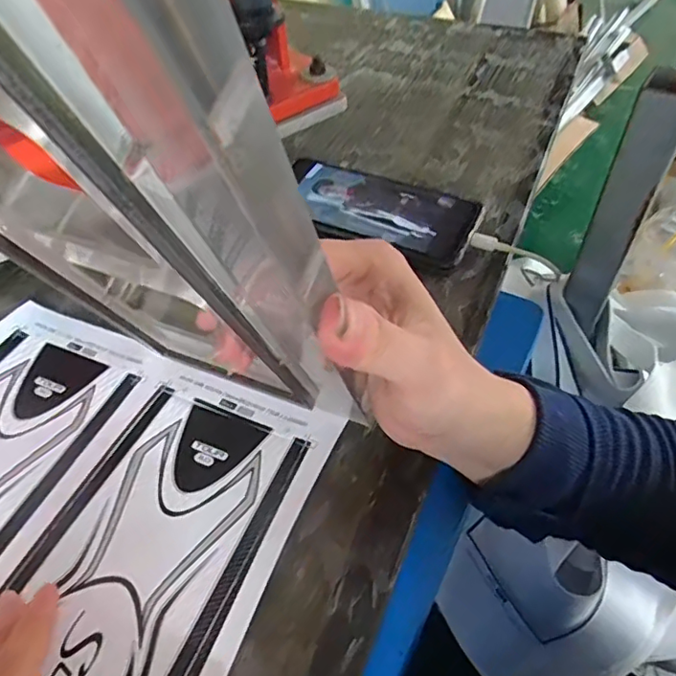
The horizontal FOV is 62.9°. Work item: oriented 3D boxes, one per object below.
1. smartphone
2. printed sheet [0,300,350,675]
[{"bbox_3d":[0.027,-0.096,0.422,0.153,0.013,0.078,22,54,19],"label":"smartphone"},{"bbox_3d":[-0.167,0.126,0.251,0.239,0.008,0.321,17,52,16],"label":"printed sheet"}]

